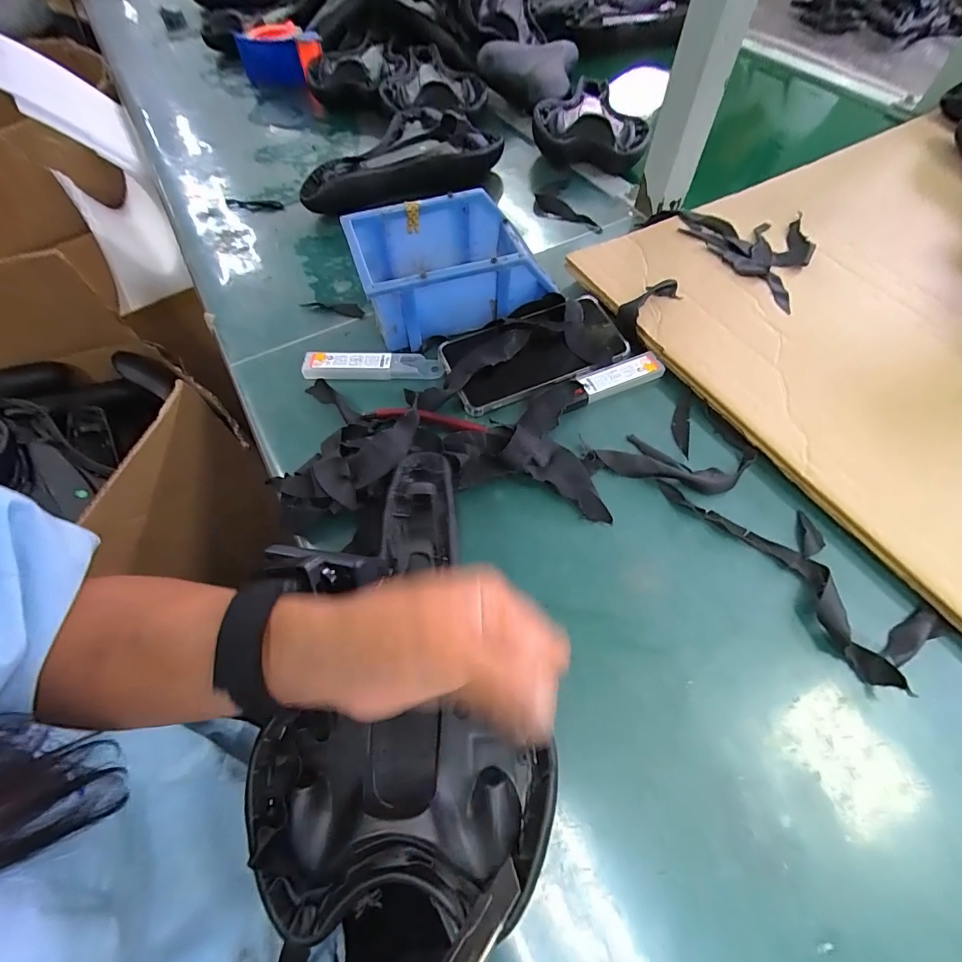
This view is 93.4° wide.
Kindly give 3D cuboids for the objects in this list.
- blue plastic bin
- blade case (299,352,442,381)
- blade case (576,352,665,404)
[{"bbox_3d":[-0.031,-0.209,0.437,0.170,0.066,0.125,-21,63,-9],"label":"blue plastic bin"},{"bbox_3d":[-0.100,-0.108,0.421,0.127,0.011,0.028,-3,61,1],"label":"blade case"},{"bbox_3d":[0.125,-0.095,0.411,0.081,0.017,0.026,-22,63,-10],"label":"blade case"}]

